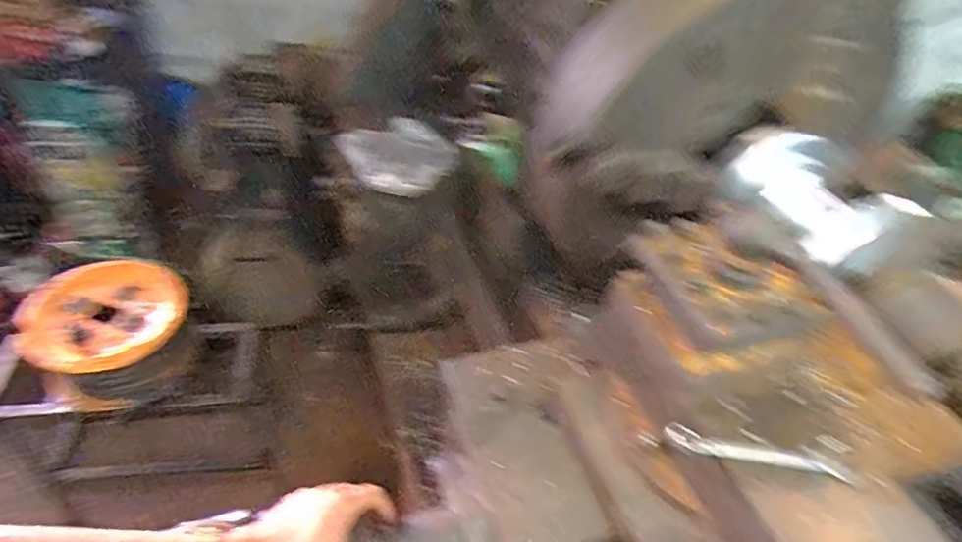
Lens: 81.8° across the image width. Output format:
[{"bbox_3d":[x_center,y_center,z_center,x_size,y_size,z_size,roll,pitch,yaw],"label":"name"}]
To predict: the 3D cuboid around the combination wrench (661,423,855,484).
[{"bbox_3d":[0.236,0.155,0.481,0.153,0.013,0.028,11,44,4],"label":"combination wrench"}]

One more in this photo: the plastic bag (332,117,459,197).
[{"bbox_3d":[-0.170,-0.231,1.134,0.226,0.096,0.131,-3,45,-11],"label":"plastic bag"}]

